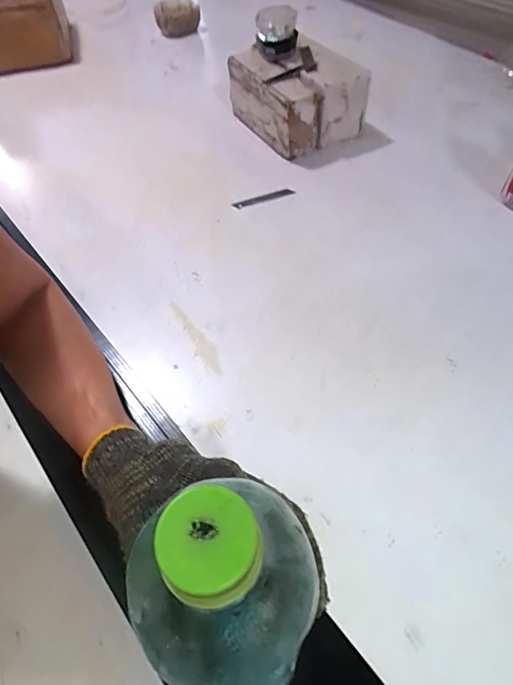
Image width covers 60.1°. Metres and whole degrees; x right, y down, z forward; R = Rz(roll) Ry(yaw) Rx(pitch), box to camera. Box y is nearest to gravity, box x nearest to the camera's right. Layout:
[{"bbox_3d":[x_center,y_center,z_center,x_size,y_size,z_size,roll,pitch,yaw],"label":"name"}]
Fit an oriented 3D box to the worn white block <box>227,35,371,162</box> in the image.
[{"bbox_3d":[0.068,-0.436,0.788,0.152,0.114,0.219,-25,56,-15],"label":"worn white block"}]

